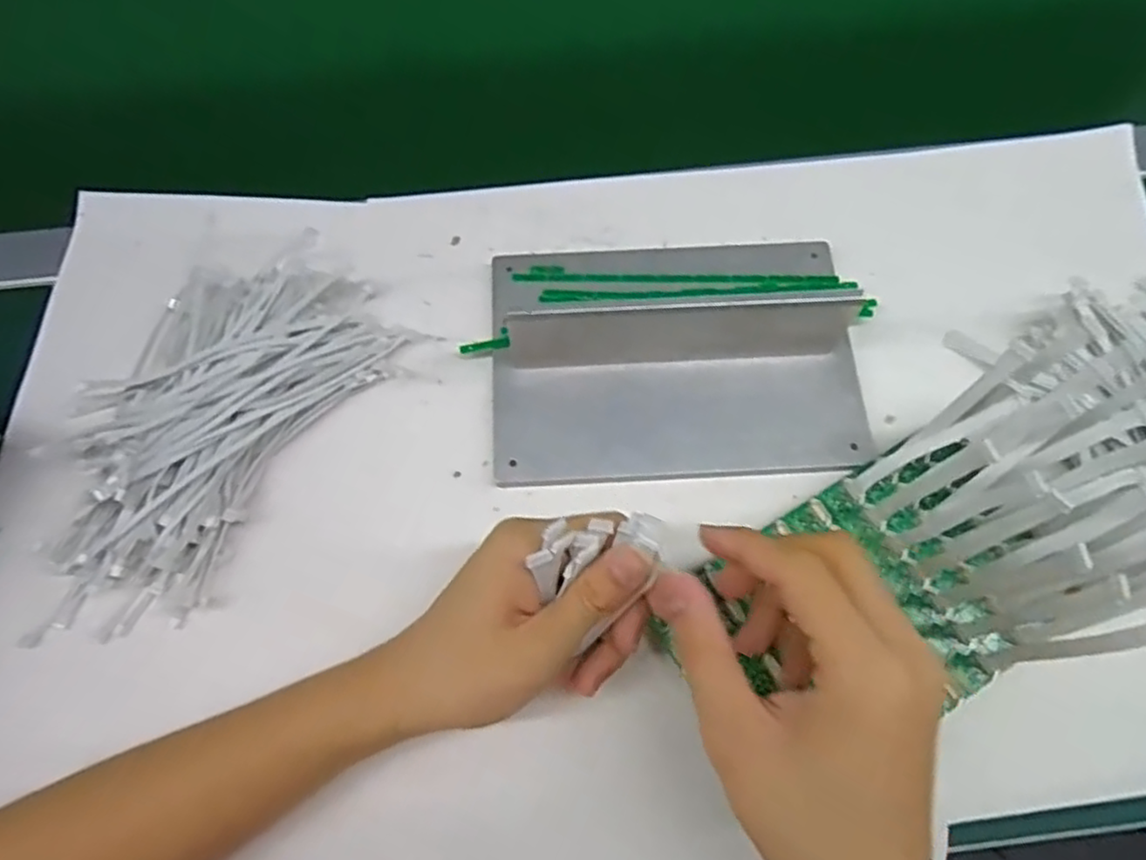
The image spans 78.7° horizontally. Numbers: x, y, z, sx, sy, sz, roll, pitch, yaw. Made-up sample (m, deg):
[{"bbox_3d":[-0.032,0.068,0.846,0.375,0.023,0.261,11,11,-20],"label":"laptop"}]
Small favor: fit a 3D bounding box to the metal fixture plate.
[{"bbox_3d":[0.057,-0.050,0.370,0.197,0.060,0.142,-2,68,-1],"label":"metal fixture plate"}]

